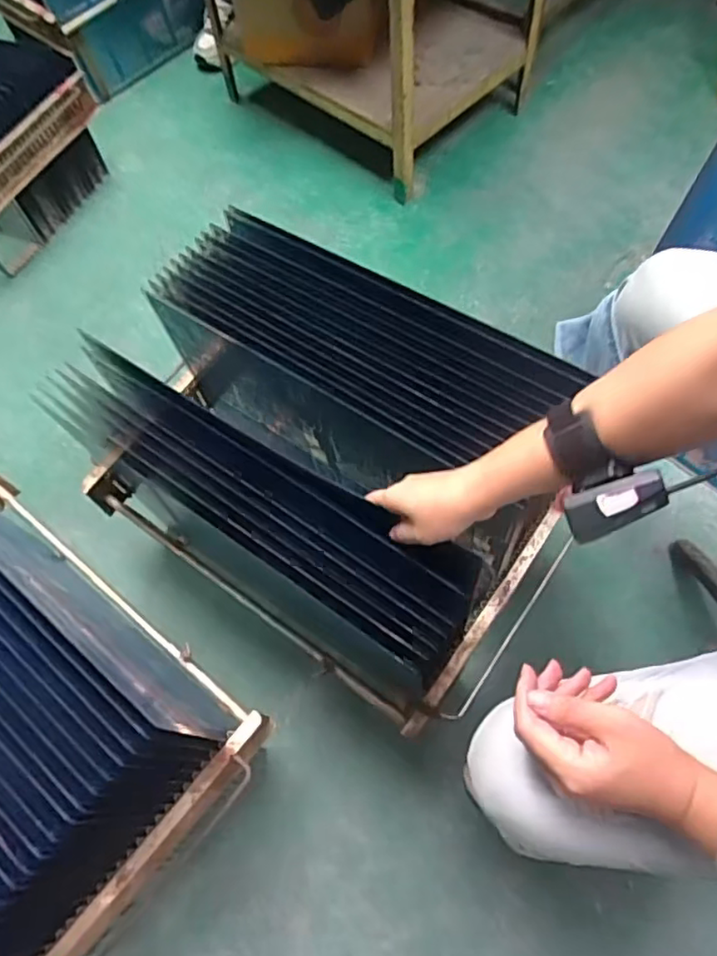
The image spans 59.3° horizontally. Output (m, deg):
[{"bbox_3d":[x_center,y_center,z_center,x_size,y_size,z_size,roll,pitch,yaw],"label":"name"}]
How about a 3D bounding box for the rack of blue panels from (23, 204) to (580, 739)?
[{"bbox_3d":[-0.039,-0.023,0.747,0.522,0.267,0.359,34,70,16],"label":"rack of blue panels"}]

